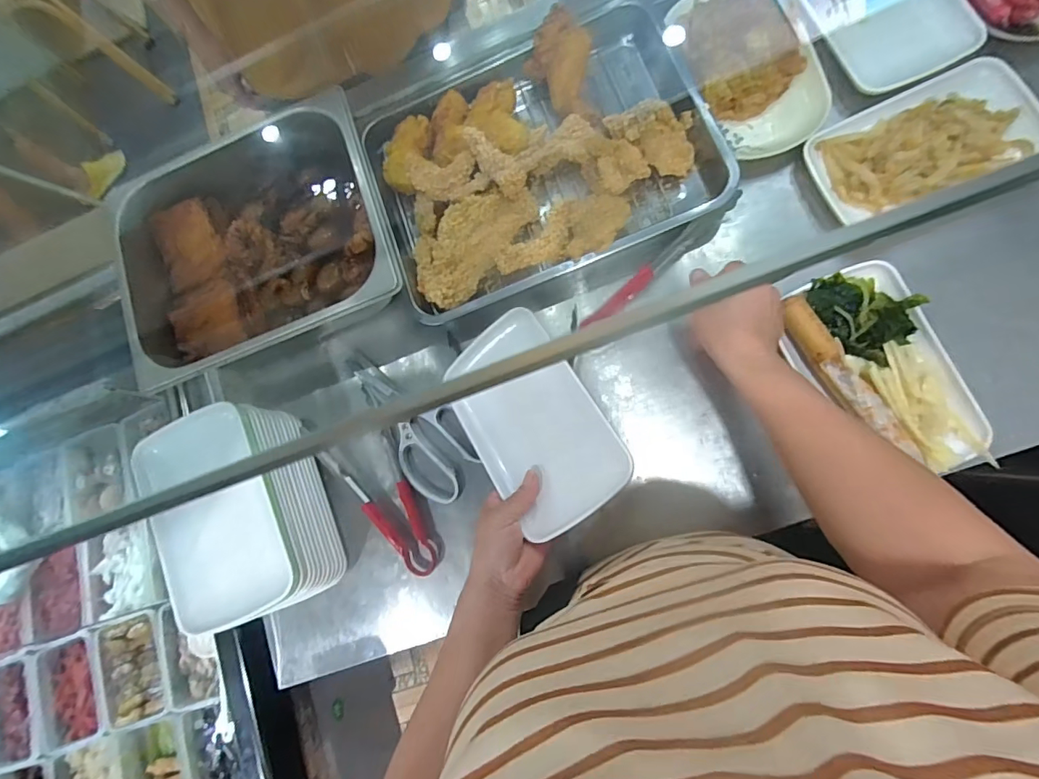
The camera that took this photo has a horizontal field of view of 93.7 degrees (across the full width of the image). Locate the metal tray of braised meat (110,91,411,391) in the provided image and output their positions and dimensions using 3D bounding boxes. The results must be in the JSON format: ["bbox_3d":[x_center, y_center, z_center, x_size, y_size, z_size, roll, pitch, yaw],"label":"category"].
[{"bbox_3d":[-0.297,-0.166,0.573,0.341,0.081,0.258,-19,85,7],"label":"metal tray of braised meat"}]

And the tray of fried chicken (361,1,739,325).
[{"bbox_3d":[0.017,-0.266,0.570,0.377,0.076,0.286,-21,84,7],"label":"tray of fried chicken"}]

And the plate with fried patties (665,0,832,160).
[{"bbox_3d":[0.260,-0.370,0.554,0.133,0.032,0.225,-24,84,6],"label":"plate with fried patties"}]

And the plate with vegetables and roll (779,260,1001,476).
[{"bbox_3d":[0.351,-0.019,0.473,0.126,0.034,0.207,-21,84,7],"label":"plate with vegetables and roll"}]

